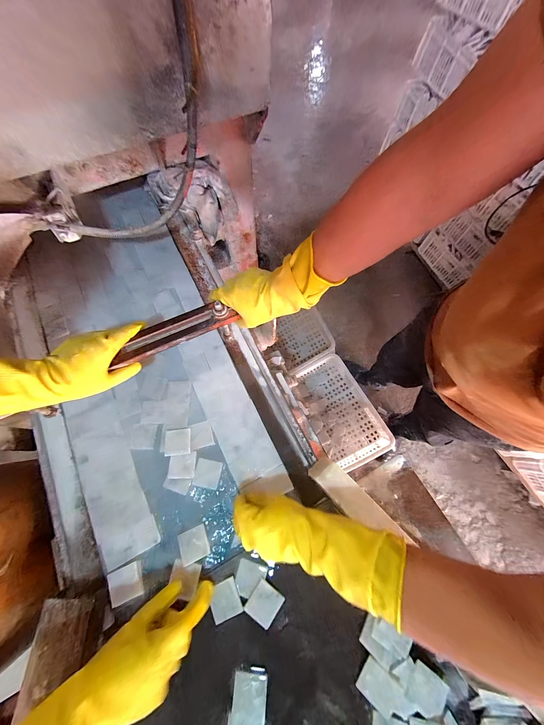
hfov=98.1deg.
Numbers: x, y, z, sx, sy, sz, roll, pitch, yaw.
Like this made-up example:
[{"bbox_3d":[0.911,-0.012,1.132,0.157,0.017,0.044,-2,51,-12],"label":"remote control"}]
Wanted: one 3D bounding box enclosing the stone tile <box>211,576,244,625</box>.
[{"bbox_3d":[-0.079,0.398,0.396,0.046,0.005,0.048,-18,60,-16],"label":"stone tile"}]

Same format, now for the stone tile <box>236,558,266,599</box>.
[{"bbox_3d":[-0.038,0.378,0.412,0.048,0.014,0.046,16,73,3],"label":"stone tile"}]

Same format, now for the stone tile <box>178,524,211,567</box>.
[{"bbox_3d":[-0.142,0.331,0.430,0.048,0.010,0.049,-21,74,-8],"label":"stone tile"}]

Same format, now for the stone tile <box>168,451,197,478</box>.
[{"bbox_3d":[-0.178,0.202,0.466,0.048,0.004,0.048,0,72,-2],"label":"stone tile"}]

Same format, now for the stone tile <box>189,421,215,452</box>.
[{"bbox_3d":[-0.147,0.150,0.489,0.046,0.005,0.050,-16,73,-7],"label":"stone tile"}]

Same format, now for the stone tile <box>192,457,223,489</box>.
[{"bbox_3d":[-0.128,0.220,0.468,0.048,0.004,0.050,12,72,2],"label":"stone tile"}]

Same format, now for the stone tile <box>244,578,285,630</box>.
[{"bbox_3d":[-0.012,0.405,0.396,0.050,0.008,0.049,36,75,9],"label":"stone tile"}]

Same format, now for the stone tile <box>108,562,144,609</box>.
[{"bbox_3d":[-0.249,0.376,0.402,0.049,0.009,0.049,-20,74,-8],"label":"stone tile"}]

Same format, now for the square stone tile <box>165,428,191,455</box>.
[{"bbox_3d":[-0.191,0.161,0.478,0.049,0.004,0.049,-5,73,-4],"label":"square stone tile"}]

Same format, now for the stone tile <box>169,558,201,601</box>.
[{"bbox_3d":[-0.152,0.373,0.406,0.048,0.005,0.045,12,47,1],"label":"stone tile"}]

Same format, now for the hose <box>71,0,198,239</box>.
[{"bbox_3d":[-0.228,-0.402,0.420,0.097,0.427,0.178,50,33,13],"label":"hose"}]

